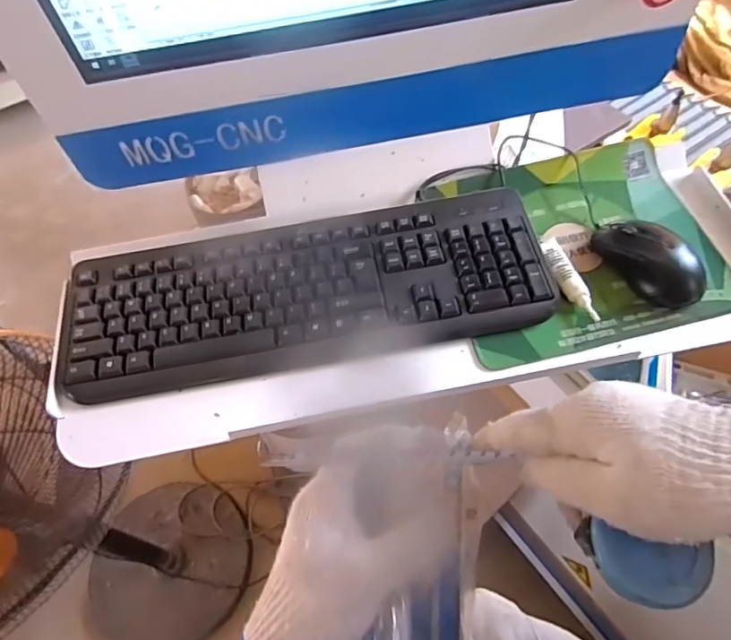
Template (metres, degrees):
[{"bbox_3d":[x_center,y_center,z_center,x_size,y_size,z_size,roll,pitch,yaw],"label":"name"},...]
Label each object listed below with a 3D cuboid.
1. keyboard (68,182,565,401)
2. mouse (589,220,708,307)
[{"bbox_3d":[-0.056,-0.031,0.485,0.434,0.029,0.155,-8,58,-3],"label":"keyboard"},{"bbox_3d":[0.265,-0.060,0.478,0.051,0.036,0.102,-31,61,-16],"label":"mouse"}]

